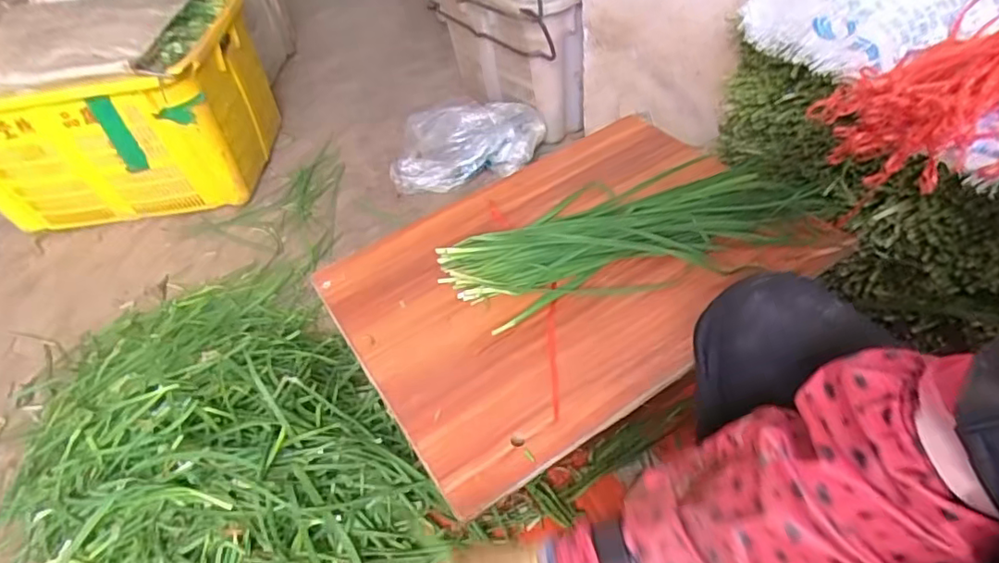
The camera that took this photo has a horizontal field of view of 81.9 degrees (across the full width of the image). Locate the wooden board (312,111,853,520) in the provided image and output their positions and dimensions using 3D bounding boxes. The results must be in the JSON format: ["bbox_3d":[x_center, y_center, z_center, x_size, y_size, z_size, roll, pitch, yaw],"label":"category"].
[{"bbox_3d":[0.096,-0.033,0.715,0.564,0.029,0.391,-29,50,-19],"label":"wooden board"}]

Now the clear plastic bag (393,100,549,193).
[{"bbox_3d":[-0.077,-0.317,1.324,0.354,0.157,0.133,-5,46,6],"label":"clear plastic bag"}]

